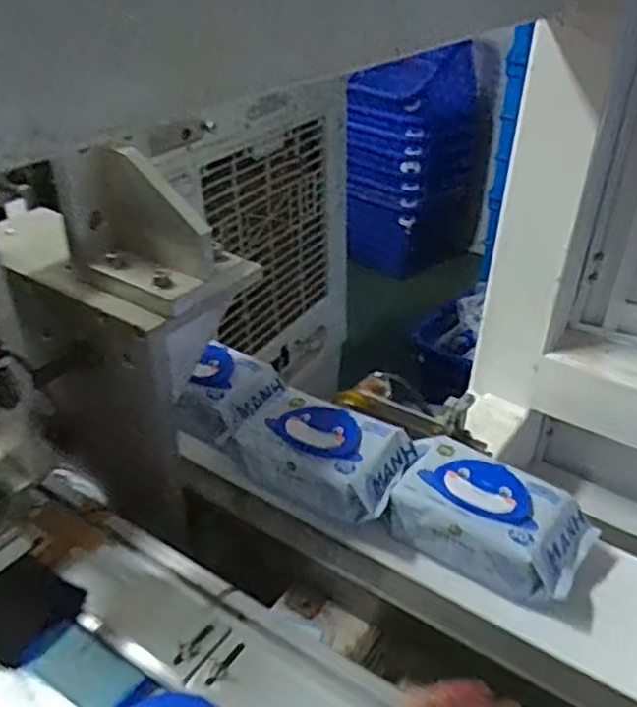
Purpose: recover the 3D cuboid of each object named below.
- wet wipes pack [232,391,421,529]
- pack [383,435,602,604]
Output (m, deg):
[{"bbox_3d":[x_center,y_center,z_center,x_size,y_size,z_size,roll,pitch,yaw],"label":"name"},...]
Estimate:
[{"bbox_3d":[0.003,0.105,0.781,0.199,0.058,0.134,21,37,28],"label":"wet wipes pack"},{"bbox_3d":[0.167,0.169,0.718,0.194,0.083,0.117,22,37,29],"label":"pack"}]

